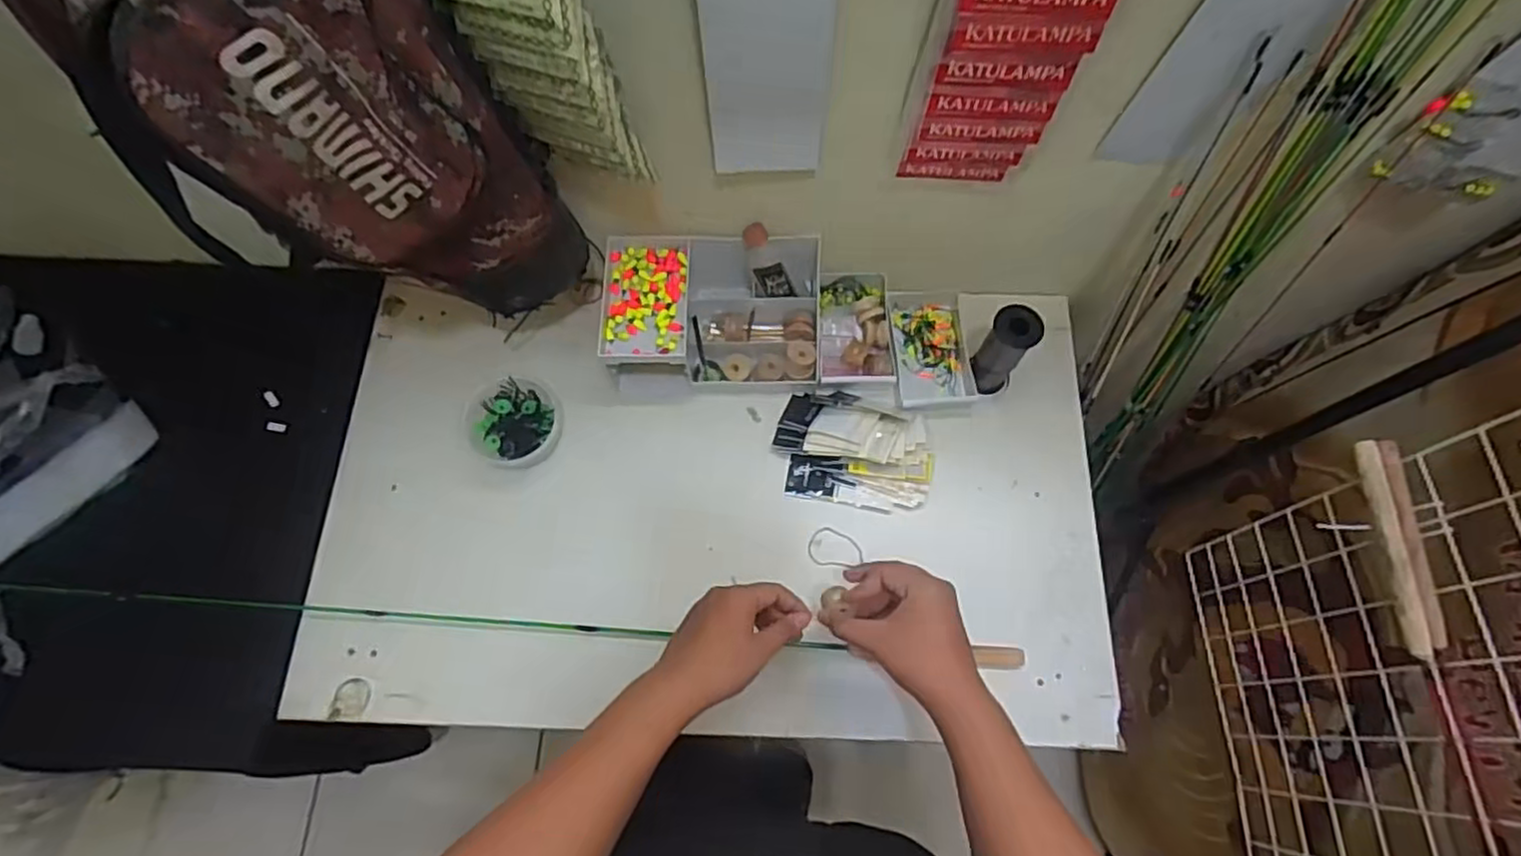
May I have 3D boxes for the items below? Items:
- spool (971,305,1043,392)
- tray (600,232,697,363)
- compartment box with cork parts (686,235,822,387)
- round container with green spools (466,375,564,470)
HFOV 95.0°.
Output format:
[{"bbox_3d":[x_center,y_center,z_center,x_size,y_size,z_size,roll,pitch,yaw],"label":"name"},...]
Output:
[{"bbox_3d":[0.257,-0.081,0.744,0.048,0.110,0.050,33,73,12],"label":"spool"},{"bbox_3d":[-0.120,-0.140,0.738,0.092,0.024,0.147,1,69,1],"label":"tray"},{"bbox_3d":[-0.010,-0.137,0.776,0.147,0.099,0.158,1,69,1],"label":"compartment box with cork parts"},{"bbox_3d":[-0.263,-0.003,0.762,0.102,0.054,0.097,0,69,0],"label":"round container with green spools"}]

